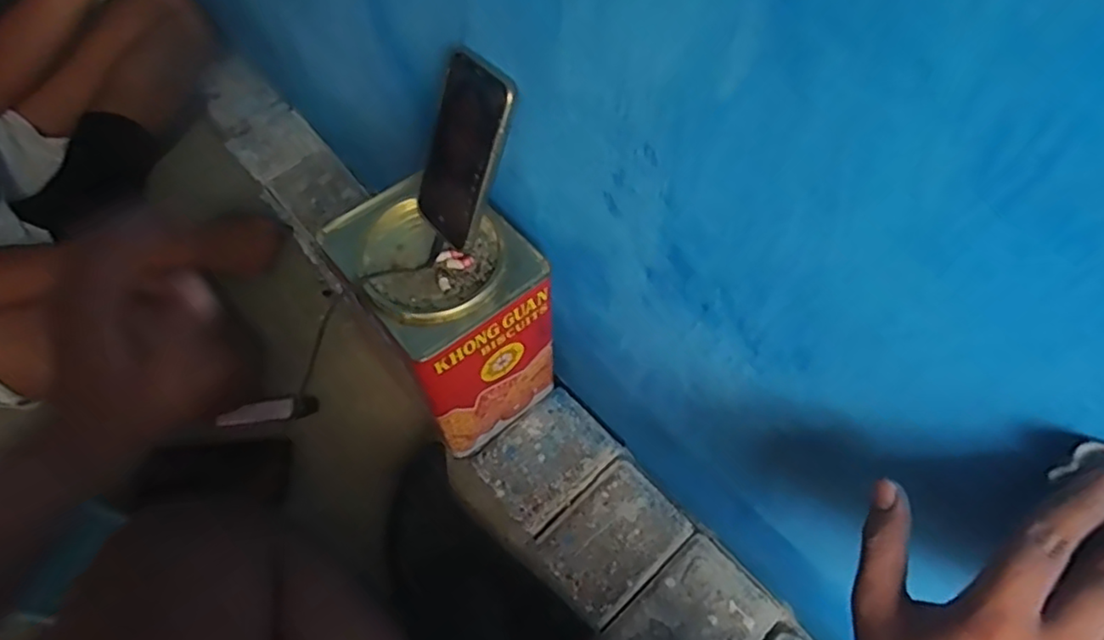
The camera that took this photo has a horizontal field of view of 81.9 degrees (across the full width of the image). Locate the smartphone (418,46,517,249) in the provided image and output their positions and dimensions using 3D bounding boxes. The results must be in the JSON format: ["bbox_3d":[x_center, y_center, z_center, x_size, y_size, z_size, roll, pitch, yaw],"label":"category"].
[{"bbox_3d":[-0.071,-0.128,0.490,0.014,0.142,0.071,-15,50,-43],"label":"smartphone"}]

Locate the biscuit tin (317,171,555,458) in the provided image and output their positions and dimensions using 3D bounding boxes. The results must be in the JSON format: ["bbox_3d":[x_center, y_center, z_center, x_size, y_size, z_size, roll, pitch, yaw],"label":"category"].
[{"bbox_3d":[-0.103,0.003,0.648,0.143,0.239,0.173,-34,65,-19],"label":"biscuit tin"}]

